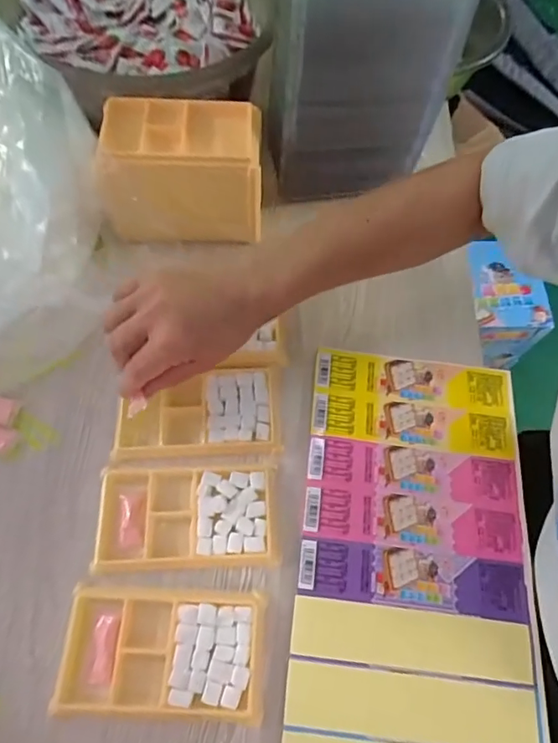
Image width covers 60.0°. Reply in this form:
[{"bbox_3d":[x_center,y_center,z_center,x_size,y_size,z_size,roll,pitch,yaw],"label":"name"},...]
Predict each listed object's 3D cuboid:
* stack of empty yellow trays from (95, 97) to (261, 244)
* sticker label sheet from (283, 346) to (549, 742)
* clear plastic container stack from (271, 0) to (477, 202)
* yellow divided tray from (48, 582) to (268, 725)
[{"bbox_3d":[-0.085,-0.182,0.444,0.140,0.090,0.084,0,64,-2],"label":"stack of empty yellow trays"},{"bbox_3d":[0.101,0.136,0.360,0.169,0.006,0.322,7,64,-1],"label":"sticker label sheet"},{"bbox_3d":[0.066,-0.258,0.430,0.150,0.178,0.086,-12,65,-7],"label":"clear plastic container stack"},{"bbox_3d":[-0.078,0.189,0.328,0.135,0.010,0.076,3,64,0],"label":"yellow divided tray"}]

